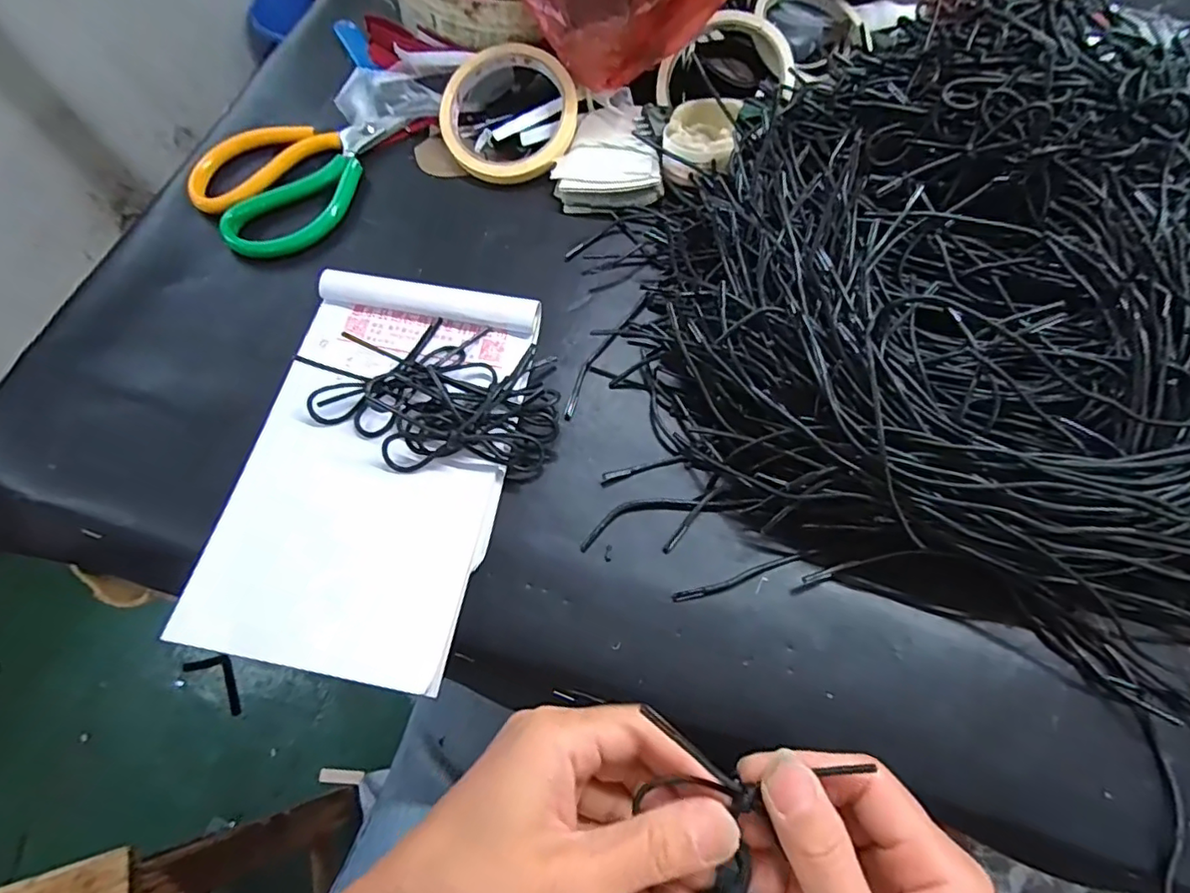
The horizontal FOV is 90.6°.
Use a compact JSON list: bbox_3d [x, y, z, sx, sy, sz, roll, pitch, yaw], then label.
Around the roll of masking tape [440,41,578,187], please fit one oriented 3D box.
[{"bbox_3d":[-0.059,-0.226,0.401,0.093,0.015,0.093,0,87,4],"label":"roll of masking tape"}]

